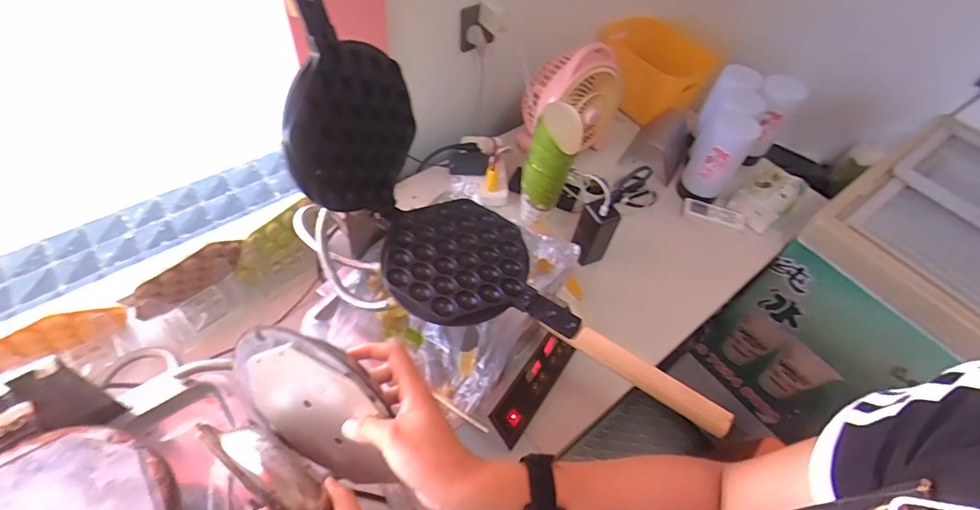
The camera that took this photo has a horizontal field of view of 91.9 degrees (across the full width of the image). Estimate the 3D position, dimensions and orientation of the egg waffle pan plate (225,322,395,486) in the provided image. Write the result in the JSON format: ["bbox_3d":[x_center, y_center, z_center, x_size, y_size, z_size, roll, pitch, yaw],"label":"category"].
[{"bbox_3d":[-0.167,0.136,0.445,0.172,0.183,0.021,14,35,18],"label":"egg waffle pan plate"}]

